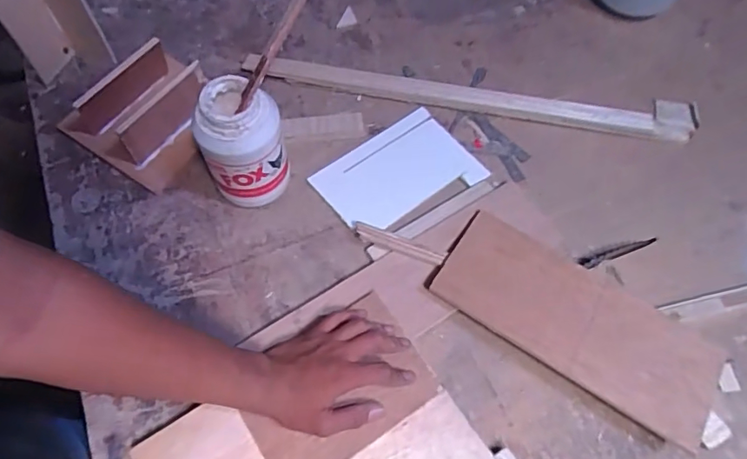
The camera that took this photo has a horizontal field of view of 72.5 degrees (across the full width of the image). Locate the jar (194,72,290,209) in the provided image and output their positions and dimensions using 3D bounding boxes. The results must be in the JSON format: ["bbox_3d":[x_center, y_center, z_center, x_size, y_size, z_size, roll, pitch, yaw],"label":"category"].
[{"bbox_3d":[-0.158,-0.104,0.609,0.091,0.155,0.100,0,65,-1],"label":"jar"}]

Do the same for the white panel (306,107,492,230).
[{"bbox_3d":[0.034,-0.074,0.679,0.195,0.008,0.130,-34,70,-16],"label":"white panel"}]

